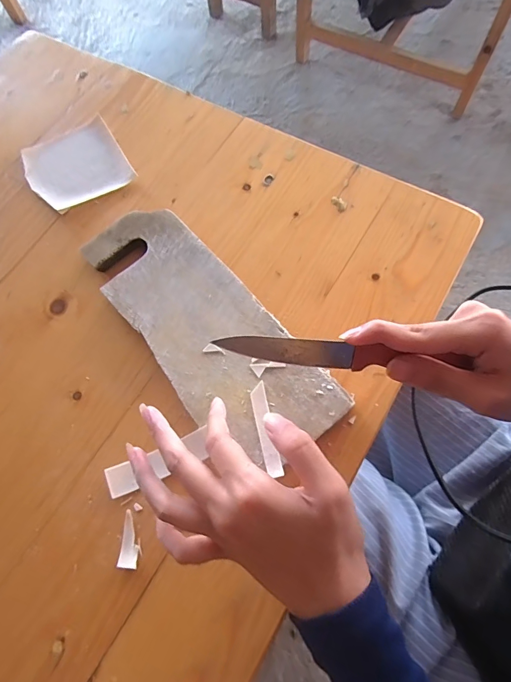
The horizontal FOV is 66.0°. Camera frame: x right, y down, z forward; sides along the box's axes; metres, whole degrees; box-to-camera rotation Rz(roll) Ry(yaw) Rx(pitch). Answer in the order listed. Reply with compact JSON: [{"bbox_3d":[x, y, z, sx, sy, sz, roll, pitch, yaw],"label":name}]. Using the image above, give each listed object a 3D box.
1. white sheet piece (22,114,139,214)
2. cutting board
[{"bbox_3d":[-0.188,-0.183,0.412,0.096,0.006,0.098,-29,71,-9],"label":"white sheet piece"},{"bbox_3d":[-0.045,-0.013,0.331,0.098,0.010,0.256,-41,73,-12],"label":"cutting board"}]

